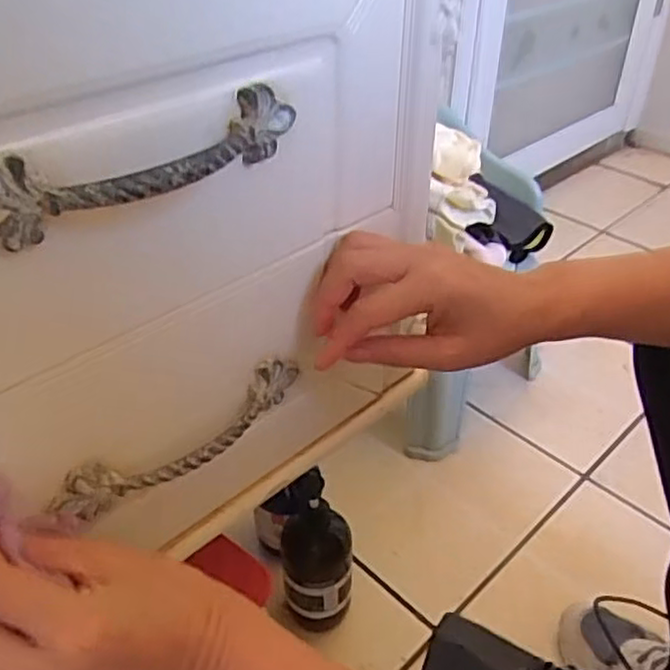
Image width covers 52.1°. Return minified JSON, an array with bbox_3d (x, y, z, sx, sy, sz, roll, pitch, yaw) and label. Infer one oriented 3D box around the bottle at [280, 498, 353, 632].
[{"bbox_3d":[-0.017,0.233,0.695,0.067,0.187,0.057,1,37,1],"label":"bottle"}]

